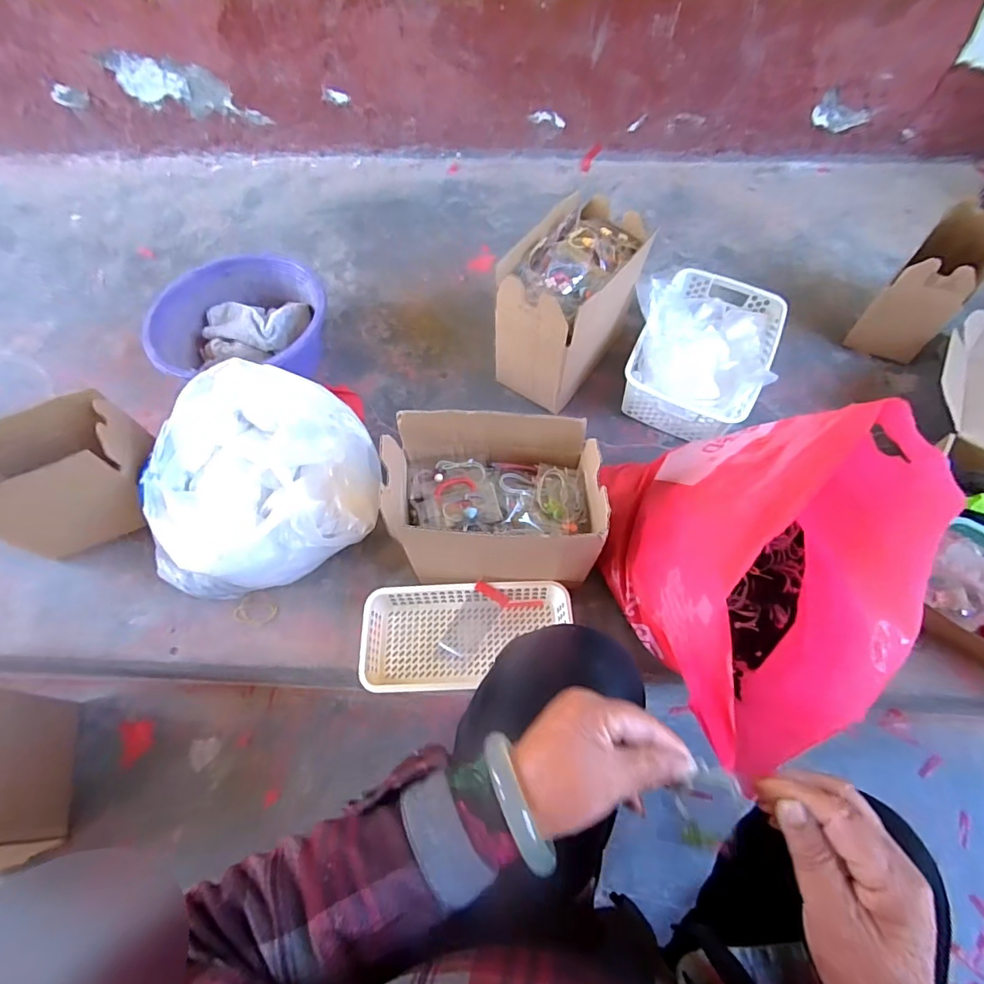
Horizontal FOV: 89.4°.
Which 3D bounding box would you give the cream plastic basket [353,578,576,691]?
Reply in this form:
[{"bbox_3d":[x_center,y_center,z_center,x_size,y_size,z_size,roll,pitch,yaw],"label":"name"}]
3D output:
[{"bbox_3d":[-0.031,0.187,0.654,0.263,0.053,0.125,-4,62,-1],"label":"cream plastic basket"}]

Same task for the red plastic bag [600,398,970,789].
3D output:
[{"bbox_3d":[0.282,0.065,0.546,0.240,0.286,0.363,-12,62,-5],"label":"red plastic bag"}]

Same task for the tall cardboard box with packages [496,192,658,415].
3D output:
[{"bbox_3d":[0.125,-0.290,0.806,0.147,0.233,0.238,35,68,18],"label":"tall cardboard box with packages"}]

